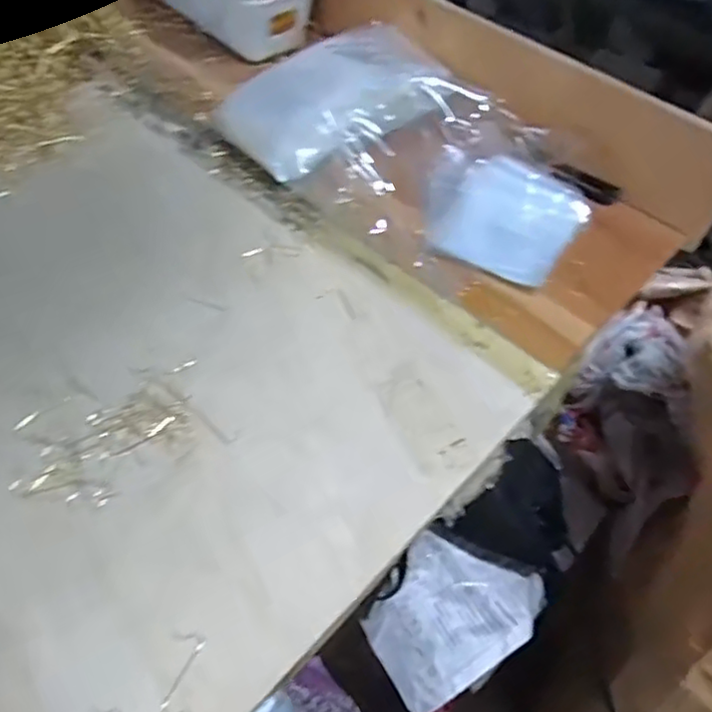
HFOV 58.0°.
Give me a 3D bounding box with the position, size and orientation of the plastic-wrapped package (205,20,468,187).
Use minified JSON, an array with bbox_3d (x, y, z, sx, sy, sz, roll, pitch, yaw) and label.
[{"bbox_3d":[-0.012,-0.212,0.551,0.190,0.058,0.118,-33,62,-27],"label":"plastic-wrapped package"}]

